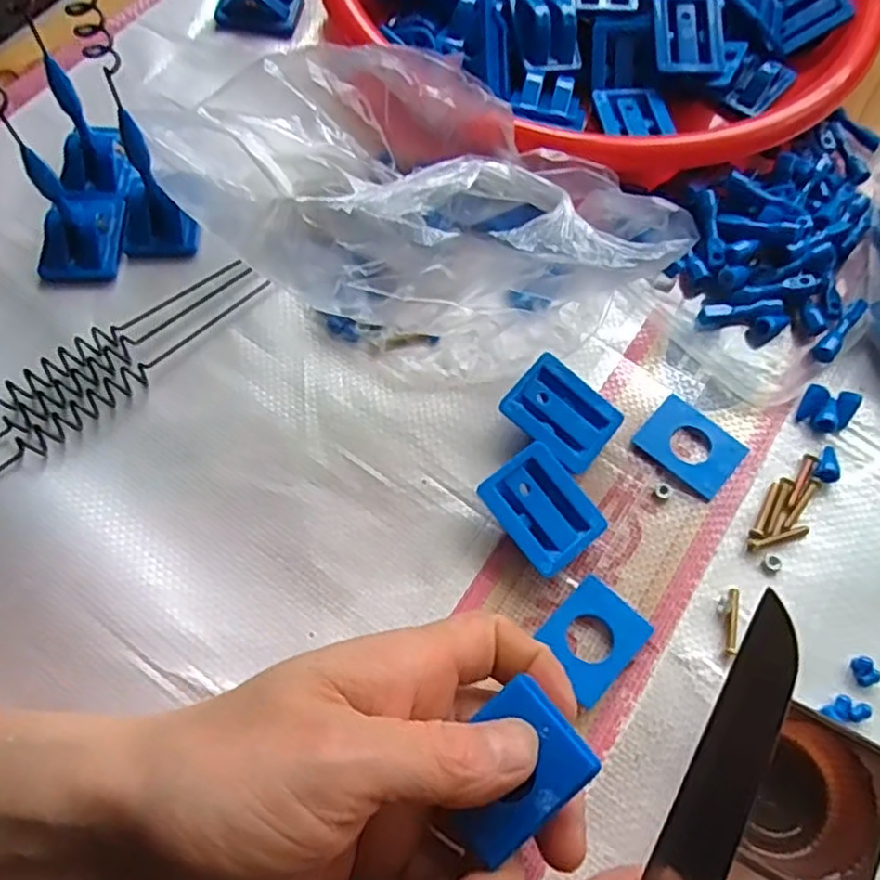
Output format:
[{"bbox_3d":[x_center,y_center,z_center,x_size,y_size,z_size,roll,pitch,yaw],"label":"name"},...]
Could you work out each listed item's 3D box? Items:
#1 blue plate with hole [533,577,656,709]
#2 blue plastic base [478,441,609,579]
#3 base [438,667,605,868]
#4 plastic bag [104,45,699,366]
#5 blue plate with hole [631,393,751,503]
[{"bbox_3d":[0.057,0.075,0.261,0.032,0.008,0.038,42,72,14],"label":"blue plate with hole"},{"bbox_3d":[0.041,0.028,0.276,0.036,0.017,0.045,-37,73,-16],"label":"blue plastic base"},{"bbox_3d":[0.020,0.097,0.199,0.032,0.010,0.044,42,72,14],"label":"base"},{"bbox_3d":[-0.020,-0.108,0.300,0.229,0.072,0.122,38,71,13],"label":"plastic bag"},{"bbox_3d":[0.107,0.003,0.295,0.041,0.006,0.031,41,72,14],"label":"blue plate with hole"}]

